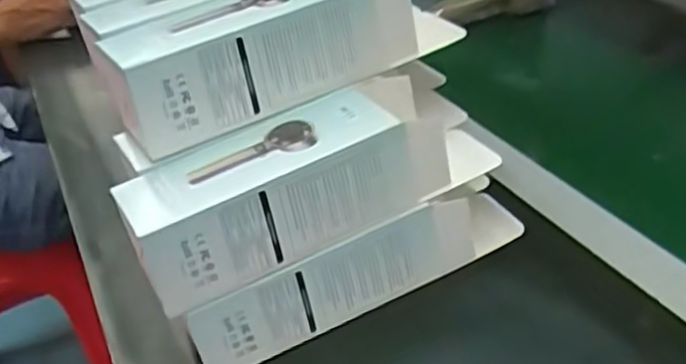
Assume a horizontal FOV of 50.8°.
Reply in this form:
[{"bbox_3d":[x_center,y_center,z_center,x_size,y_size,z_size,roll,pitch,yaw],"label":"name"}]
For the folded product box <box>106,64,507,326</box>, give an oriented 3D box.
[{"bbox_3d":[-0.015,-0.007,0.435,0.236,0.066,0.064,-25,36,-19],"label":"folded product box"}]

